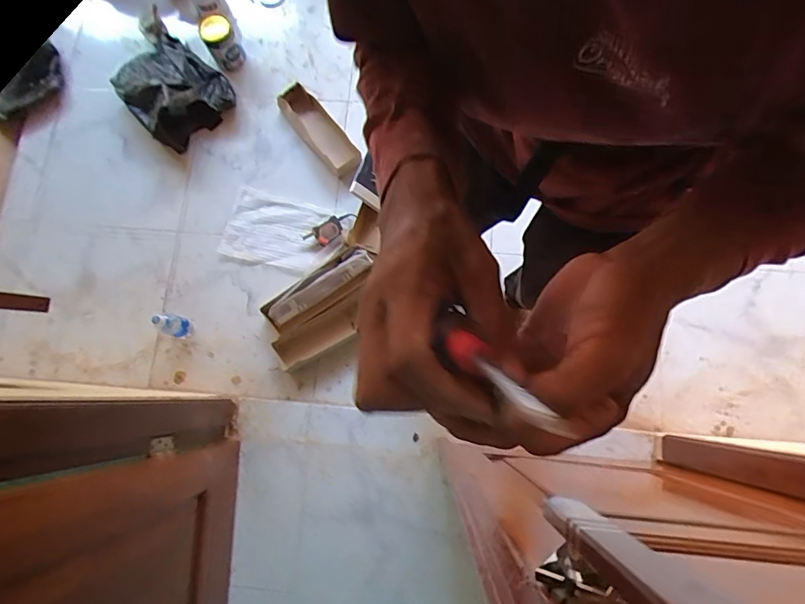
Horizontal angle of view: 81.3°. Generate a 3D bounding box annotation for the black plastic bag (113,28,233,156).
[{"bbox_3d":[-0.767,-0.709,1.540,0.357,0.154,0.320,37,81,9],"label":"black plastic bag"}]

